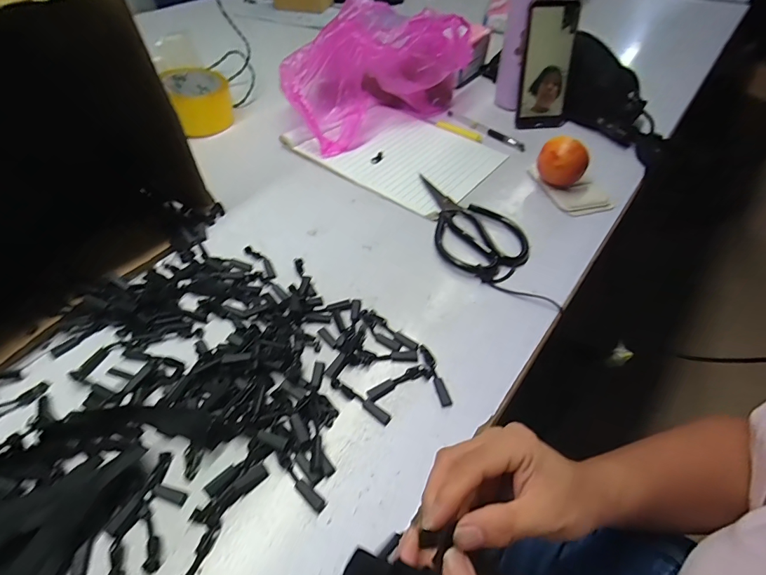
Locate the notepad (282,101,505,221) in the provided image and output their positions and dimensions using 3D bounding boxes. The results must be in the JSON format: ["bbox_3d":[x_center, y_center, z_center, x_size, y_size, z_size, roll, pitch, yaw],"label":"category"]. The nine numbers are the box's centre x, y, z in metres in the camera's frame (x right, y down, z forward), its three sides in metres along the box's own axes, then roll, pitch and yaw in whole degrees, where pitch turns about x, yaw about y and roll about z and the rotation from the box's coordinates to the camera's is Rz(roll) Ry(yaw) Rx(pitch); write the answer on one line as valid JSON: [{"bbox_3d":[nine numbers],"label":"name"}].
[{"bbox_3d":[0.021,-0.200,0.561,0.262,0.014,0.192,32,56,22],"label":"notepad"}]

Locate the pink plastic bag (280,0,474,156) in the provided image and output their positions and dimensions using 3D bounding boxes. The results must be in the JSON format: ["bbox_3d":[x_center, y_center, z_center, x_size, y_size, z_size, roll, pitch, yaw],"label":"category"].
[{"bbox_3d":[-0.004,-0.343,0.604,0.321,0.135,0.165,-29,56,-22],"label":"pink plastic bag"}]

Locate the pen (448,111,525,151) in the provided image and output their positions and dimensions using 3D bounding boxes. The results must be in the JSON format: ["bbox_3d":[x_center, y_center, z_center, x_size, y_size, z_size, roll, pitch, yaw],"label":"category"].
[{"bbox_3d":[0.157,-0.245,0.605,0.015,0.005,0.146,-35,58,-26],"label":"pen"}]

